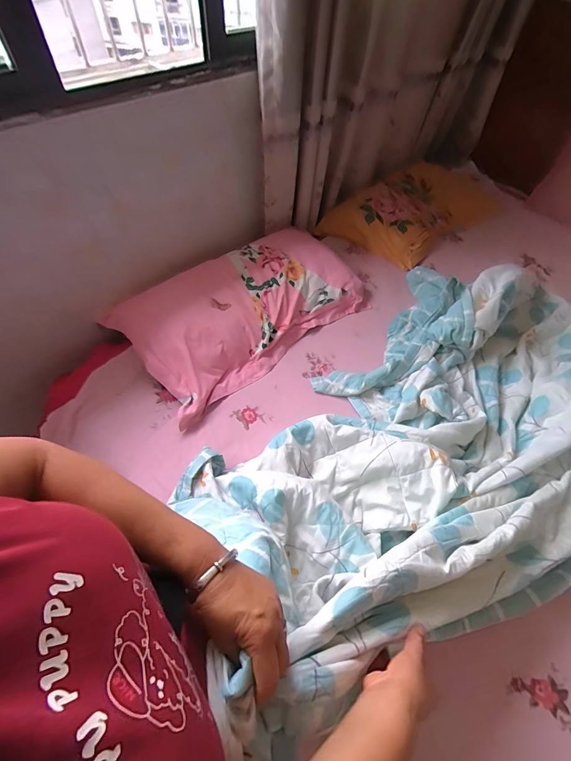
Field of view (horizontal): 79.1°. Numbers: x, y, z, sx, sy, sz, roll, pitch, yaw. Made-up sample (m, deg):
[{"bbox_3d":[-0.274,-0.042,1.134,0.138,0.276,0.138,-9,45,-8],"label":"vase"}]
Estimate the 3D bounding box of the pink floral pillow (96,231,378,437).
[{"bbox_3d":[-0.114,-0.223,0.974,0.650,0.162,0.365,-37,63,-24],"label":"pink floral pillow"}]

